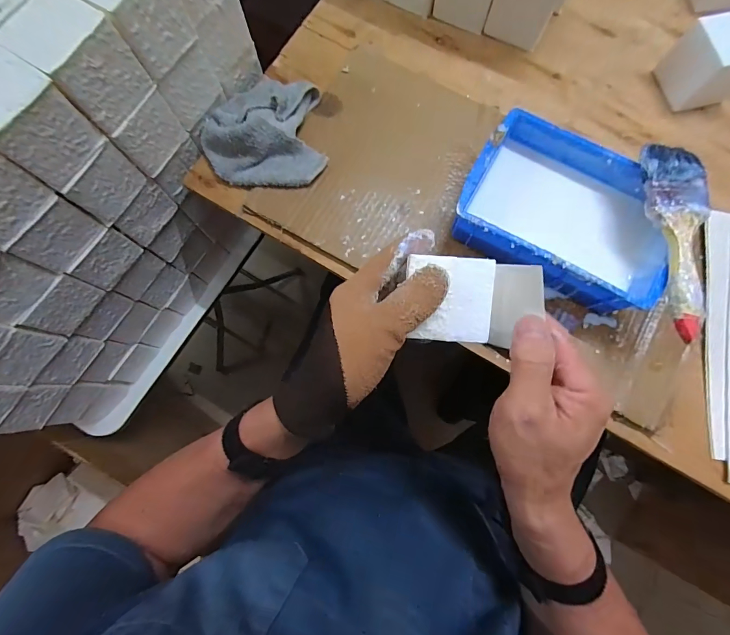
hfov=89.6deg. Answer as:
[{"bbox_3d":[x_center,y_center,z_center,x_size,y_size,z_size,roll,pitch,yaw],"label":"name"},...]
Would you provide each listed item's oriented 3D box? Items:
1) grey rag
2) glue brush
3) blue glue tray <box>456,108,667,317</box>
[{"bbox_3d":[-0.122,-0.217,0.425,0.145,0.038,0.136,-9,78,-1],"label":"grey rag"},{"bbox_3d":[0.286,-0.072,0.327,0.045,0.016,0.176,-3,78,0],"label":"glue brush"},{"bbox_3d":[0.203,-0.101,0.380,0.207,0.069,0.142,30,80,7],"label":"blue glue tray"}]

